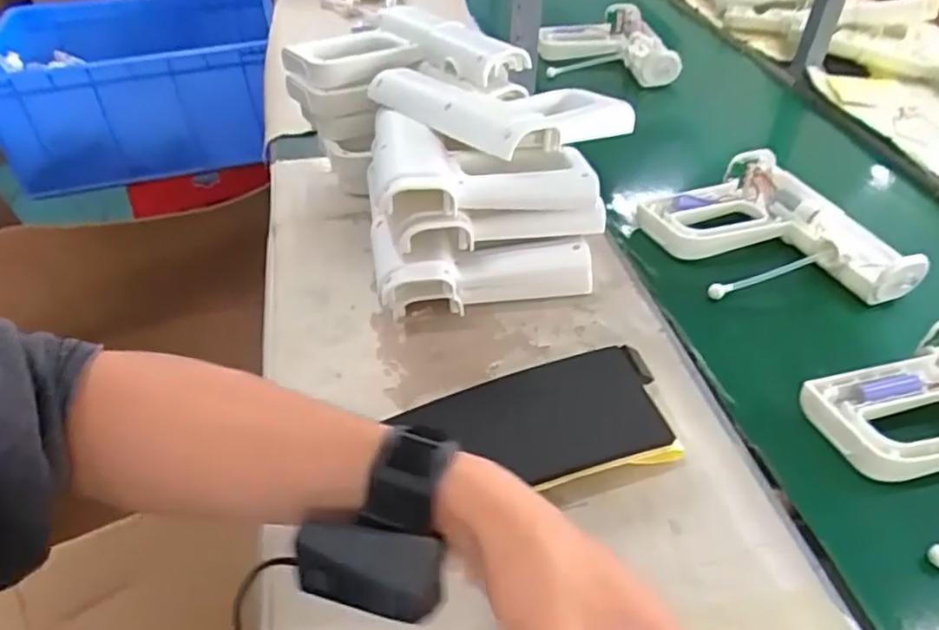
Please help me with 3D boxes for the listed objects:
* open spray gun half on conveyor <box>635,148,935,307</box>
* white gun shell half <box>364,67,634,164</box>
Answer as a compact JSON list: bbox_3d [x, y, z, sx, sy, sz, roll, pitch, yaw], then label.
[{"bbox_3d":[0.294,-0.078,0.654,0.176,0.037,0.214,-18,44,-17],"label":"open spray gun half on conveyor"},{"bbox_3d":[0.029,-0.217,0.663,0.182,0.050,0.208,-32,50,-31],"label":"white gun shell half"}]

